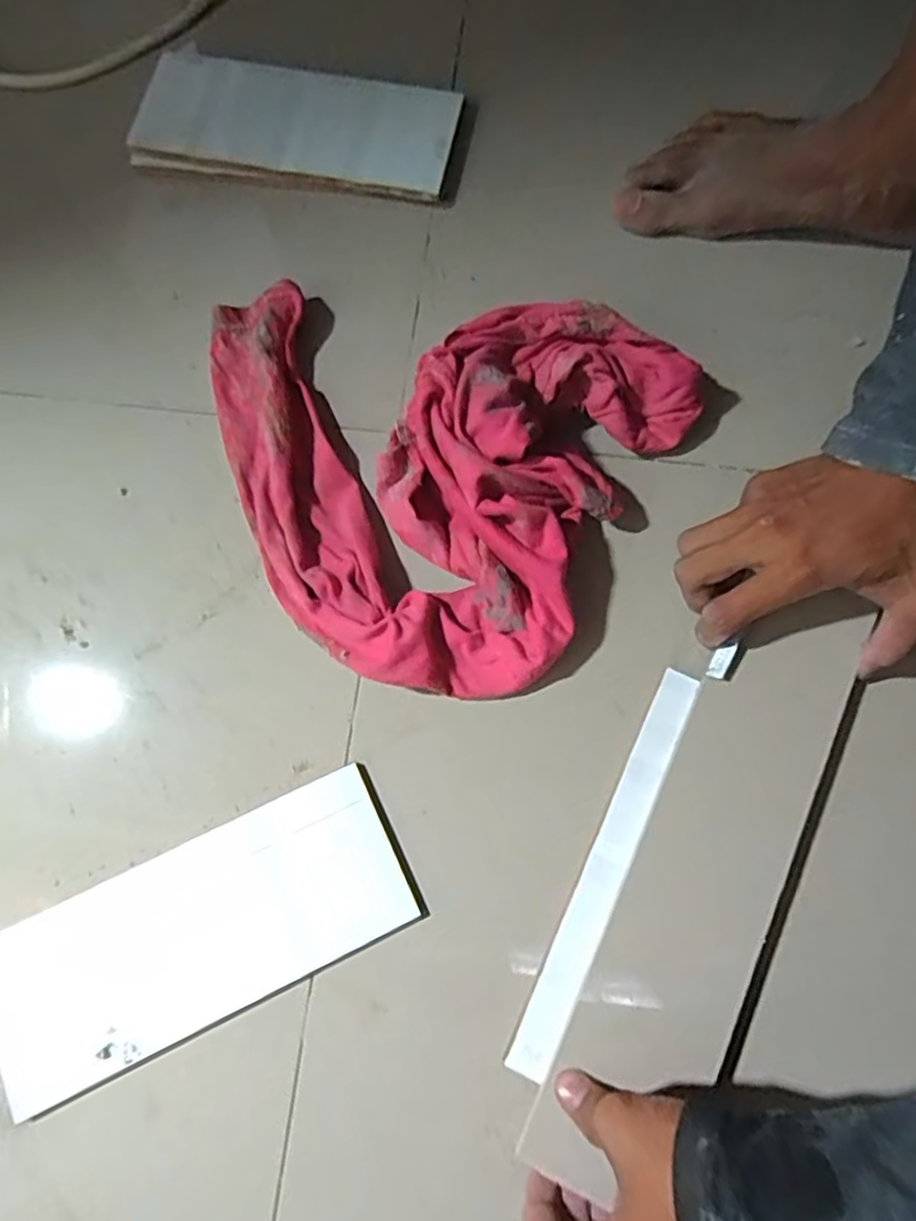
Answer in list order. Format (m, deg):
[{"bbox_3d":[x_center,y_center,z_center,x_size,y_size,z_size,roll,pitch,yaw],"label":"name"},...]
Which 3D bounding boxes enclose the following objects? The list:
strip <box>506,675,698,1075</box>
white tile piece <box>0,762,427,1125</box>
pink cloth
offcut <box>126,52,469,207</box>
[{"bbox_3d":[0.091,0.151,0.410,0.023,0.015,0.247,25,78,6],"label":"strip"},{"bbox_3d":[-0.152,0.188,0.400,0.247,0.008,0.099,-25,78,-5],"label":"white tile piece"},{"bbox_3d":[-0.023,-0.082,0.437,0.314,0.072,0.250,10,77,3],"label":"pink cloth"},{"bbox_3d":[-0.121,-0.370,0.523,0.244,0.015,0.097,8,86,1],"label":"offcut"}]

